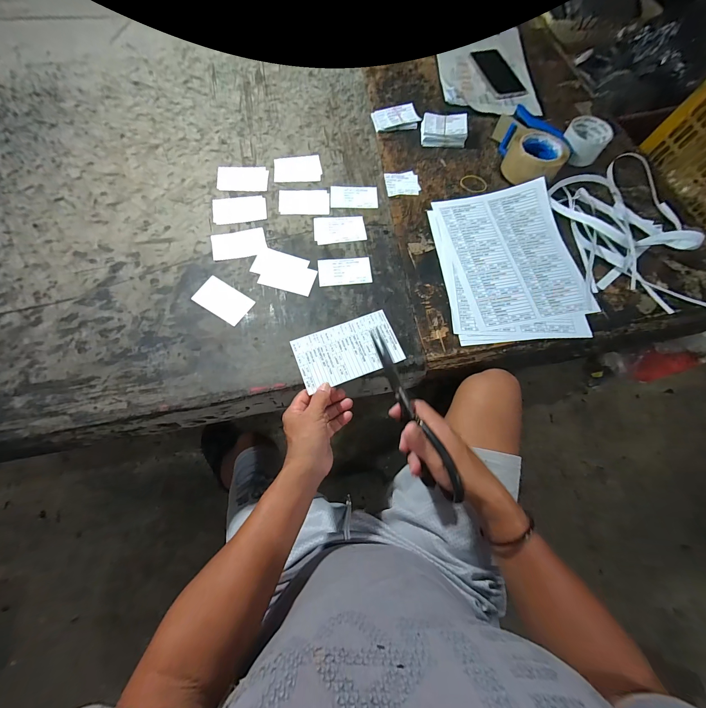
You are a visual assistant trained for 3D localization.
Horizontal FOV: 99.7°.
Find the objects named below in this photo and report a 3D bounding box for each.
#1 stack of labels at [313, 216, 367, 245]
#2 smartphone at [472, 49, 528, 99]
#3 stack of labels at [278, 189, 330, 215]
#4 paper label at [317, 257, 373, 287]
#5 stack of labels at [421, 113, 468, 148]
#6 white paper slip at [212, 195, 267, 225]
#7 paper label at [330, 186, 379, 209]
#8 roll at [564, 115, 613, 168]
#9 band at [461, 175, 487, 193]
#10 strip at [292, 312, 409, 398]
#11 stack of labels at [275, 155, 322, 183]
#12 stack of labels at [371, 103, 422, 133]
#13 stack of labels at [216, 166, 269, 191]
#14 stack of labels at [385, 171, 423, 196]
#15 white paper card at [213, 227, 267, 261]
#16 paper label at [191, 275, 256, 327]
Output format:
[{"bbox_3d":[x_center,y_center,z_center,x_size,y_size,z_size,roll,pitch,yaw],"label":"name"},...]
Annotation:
[{"bbox_3d":[-0.024,-0.228,0.543,0.093,0.004,0.061,-6,70,-5],"label":"stack of labels"},{"bbox_3d":[0.343,-0.659,0.702,0.082,0.016,0.162,-16,71,-9],"label":"smartphone"},{"bbox_3d":[-0.092,-0.288,0.561,0.094,0.004,0.061,-1,69,-3],"label":"stack of labels"},{"bbox_3d":[-0.014,-0.142,0.510,0.089,0.004,0.054,-4,70,-4],"label":"paper label"},{"bbox_3d":[0.190,-0.469,0.625,0.091,0.037,0.061,5,69,-1],"label":"stack of labels"},{"bbox_3d":[-0.209,-0.267,0.547,0.095,0.004,0.059,-7,70,-5],"label":"white paper slip"},{"bbox_3d":[0.002,-0.301,0.571,0.090,0.004,0.055,-1,69,-3],"label":"paper label"},{"bbox_3d":[0.469,-0.434,0.613,0.092,0.047,0.111,30,71,8],"label":"roll"},{"bbox_3d":[0.243,-0.343,0.601,0.055,0.004,0.043,-3,72,-8],"label":"band"},{"bbox_3d":[-0.008,-0.006,0.454,0.152,0.005,0.089,-20,71,-10],"label":"strip"},{"bbox_3d":[-0.109,-0.368,0.591,0.092,0.004,0.067,-3,73,-2],"label":"stack of labels"},{"bbox_3d":[0.094,-0.511,0.647,0.102,0.013,0.065,-12,70,-7],"label":"stack of labels"},{"bbox_3d":[-0.212,-0.340,0.574,0.094,0.004,0.063,-2,69,-3],"label":"stack of labels"},{"bbox_3d":[0.099,-0.339,0.592,0.066,0.005,0.059,-5,70,-5],"label":"stack of labels"},{"bbox_3d":[-0.199,-0.192,0.523,0.090,0.004,0.055,-13,70,-7],"label":"white paper card"},{"bbox_3d":[-0.211,-0.087,0.483,0.090,0.004,0.053,31,71,9],"label":"paper label"}]

